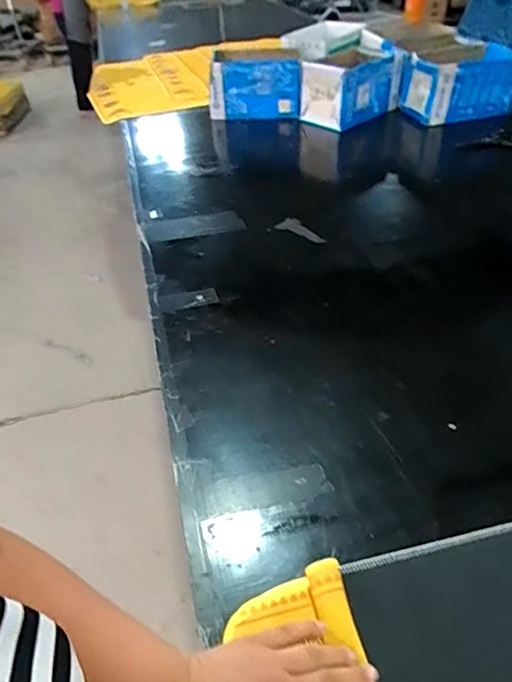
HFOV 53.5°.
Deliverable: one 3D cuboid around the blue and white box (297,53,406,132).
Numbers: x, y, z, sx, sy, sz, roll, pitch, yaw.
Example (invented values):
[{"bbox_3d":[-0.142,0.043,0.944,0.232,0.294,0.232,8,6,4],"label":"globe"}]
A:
[{"bbox_3d":[0.265,-0.705,1.422,0.262,0.148,0.149,-35,51,-30],"label":"blue and white box"}]

